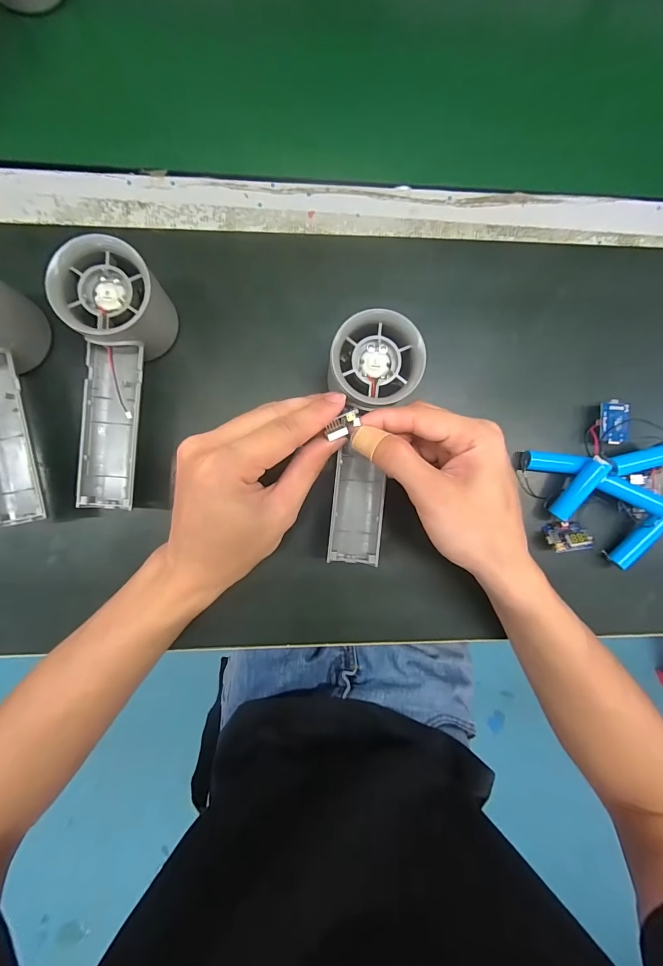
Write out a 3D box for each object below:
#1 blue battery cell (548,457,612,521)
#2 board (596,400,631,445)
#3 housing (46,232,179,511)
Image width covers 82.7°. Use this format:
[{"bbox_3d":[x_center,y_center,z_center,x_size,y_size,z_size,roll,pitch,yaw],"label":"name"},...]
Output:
[{"bbox_3d":[0.181,0.004,0.275,0.012,0.013,0.050,29,109,-4],"label":"blue battery cell"},{"bbox_3d":[0.212,-0.046,0.282,0.021,0.007,0.032,1,90,-4],"label":"board"},{"bbox_3d":[-0.145,-0.063,0.241,0.058,0.054,0.159,12,89,-4],"label":"housing"}]

